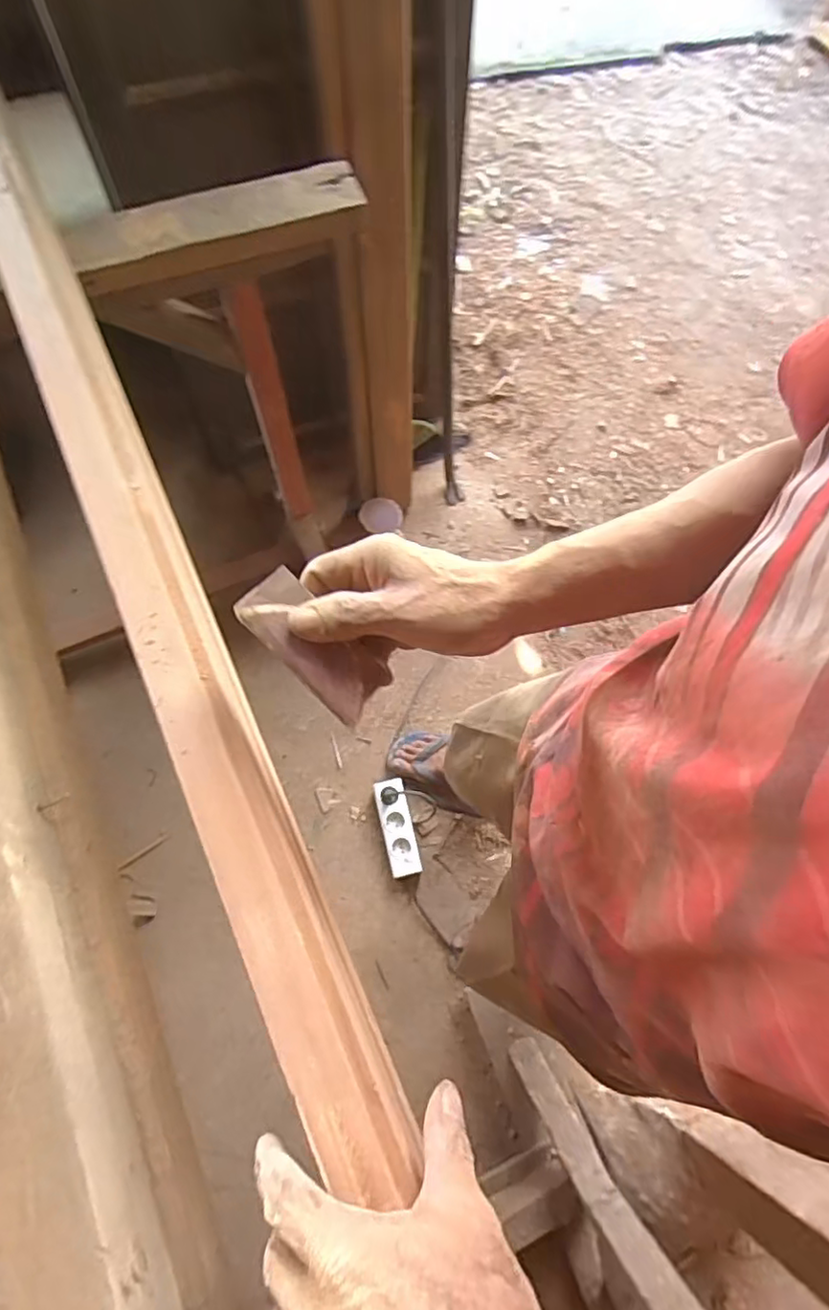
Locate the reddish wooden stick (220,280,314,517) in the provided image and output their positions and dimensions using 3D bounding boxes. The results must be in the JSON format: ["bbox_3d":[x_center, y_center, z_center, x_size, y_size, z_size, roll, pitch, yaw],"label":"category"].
[{"bbox_3d":[-0.219,-0.371,1.002,0.054,0.461,0.037,-15,71,-8],"label":"reddish wooden stick"}]

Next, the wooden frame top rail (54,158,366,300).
[{"bbox_3d":[-0.228,-0.504,0.735,0.331,0.044,0.087,-20,72,-9],"label":"wooden frame top rail"}]

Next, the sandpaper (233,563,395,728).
[{"bbox_3d":[-0.059,-0.007,0.373,0.094,0.017,0.046,40,72,-4],"label":"sandpaper"}]

